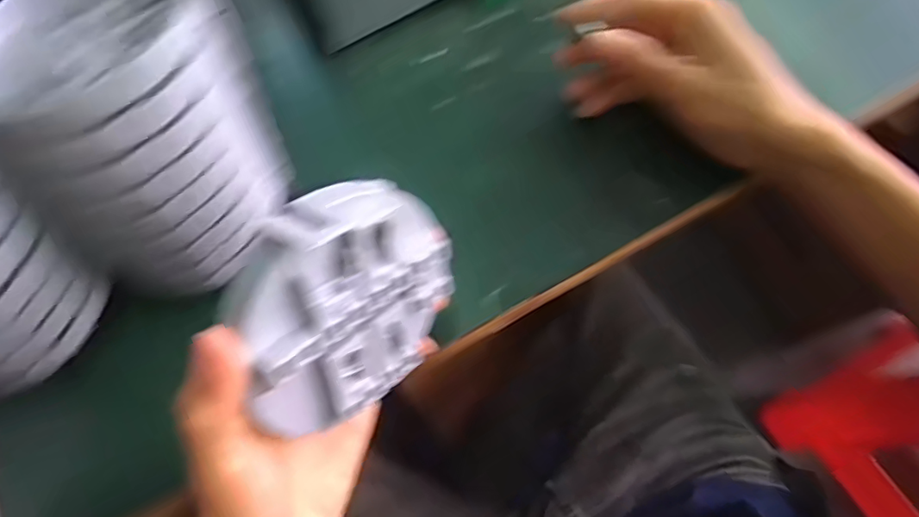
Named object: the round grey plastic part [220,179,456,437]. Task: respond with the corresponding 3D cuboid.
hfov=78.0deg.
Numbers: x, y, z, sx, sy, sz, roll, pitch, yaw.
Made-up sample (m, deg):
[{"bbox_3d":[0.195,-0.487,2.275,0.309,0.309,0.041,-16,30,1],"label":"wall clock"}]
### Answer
[{"bbox_3d":[-0.041,0.017,0.224,0.019,0.093,0.096,23,38,37],"label":"round grey plastic part"}]

